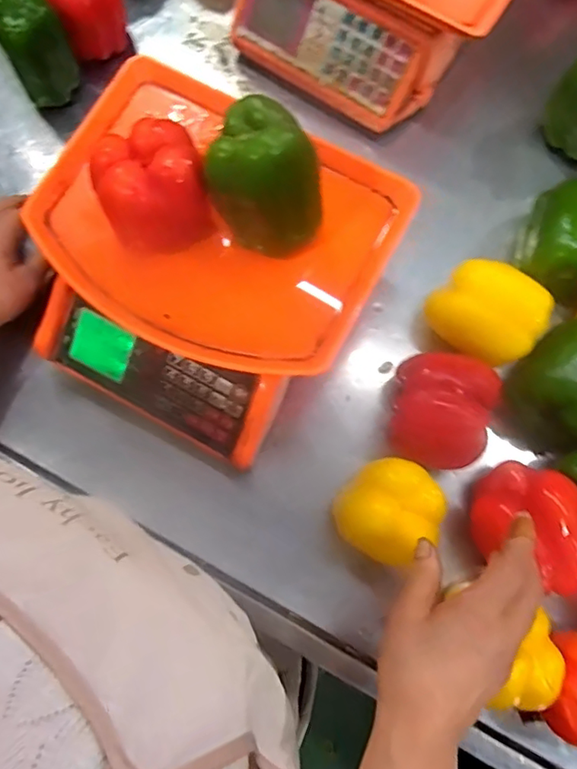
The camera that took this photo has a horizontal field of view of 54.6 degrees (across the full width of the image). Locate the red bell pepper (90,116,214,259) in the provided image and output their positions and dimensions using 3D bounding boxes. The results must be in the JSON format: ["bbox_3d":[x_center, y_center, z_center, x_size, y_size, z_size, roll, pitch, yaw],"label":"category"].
[{"bbox_3d":[-0.104,-0.153,0.435,0.076,0.078,0.068,-16,78,-2],"label":"red bell pepper"}]

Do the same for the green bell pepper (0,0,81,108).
[{"bbox_3d":[-0.259,-0.347,0.579,0.066,0.102,0.050,-29,79,-5],"label":"green bell pepper"}]

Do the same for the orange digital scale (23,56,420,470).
[{"bbox_3d":[-0.074,-0.103,0.504,0.282,0.107,0.273,30,80,7],"label":"orange digital scale"}]

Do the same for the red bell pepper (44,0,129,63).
[{"bbox_3d":[-0.213,-0.403,0.605,0.077,0.105,0.072,0,77,1],"label":"red bell pepper"}]

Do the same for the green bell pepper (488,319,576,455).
[{"bbox_3d":[0.253,0.002,0.525,0.075,0.105,0.107,34,80,8],"label":"green bell pepper"}]

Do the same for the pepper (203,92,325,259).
[{"bbox_3d":[-0.019,-0.148,0.417,0.077,0.096,0.076,0,77,1],"label":"pepper"}]

